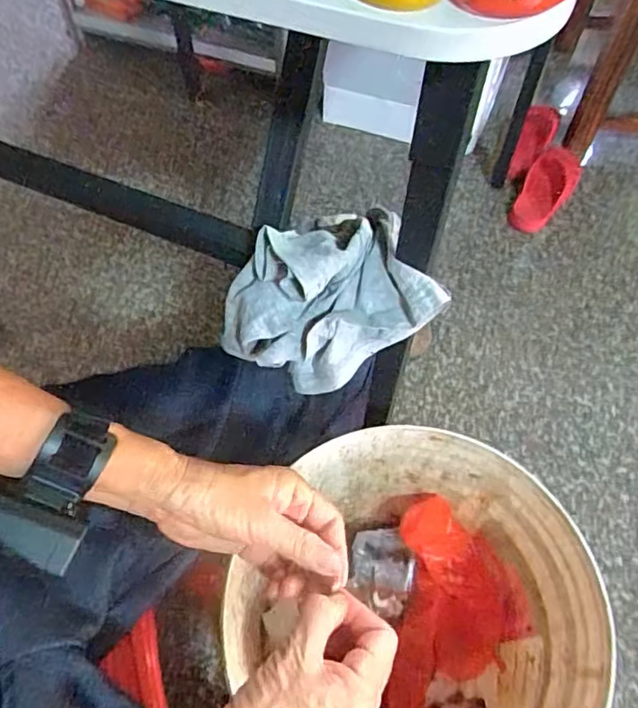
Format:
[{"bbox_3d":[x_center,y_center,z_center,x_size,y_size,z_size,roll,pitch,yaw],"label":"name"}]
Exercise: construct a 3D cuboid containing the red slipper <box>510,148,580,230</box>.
[{"bbox_3d":[0.435,-0.323,1.077,0.080,0.070,0.209,30,64,18],"label":"red slipper"}]

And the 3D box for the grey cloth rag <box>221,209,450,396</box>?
[{"bbox_3d":[-0.002,-0.038,0.444,0.145,0.109,0.100,-13,60,-6],"label":"grey cloth rag"}]

